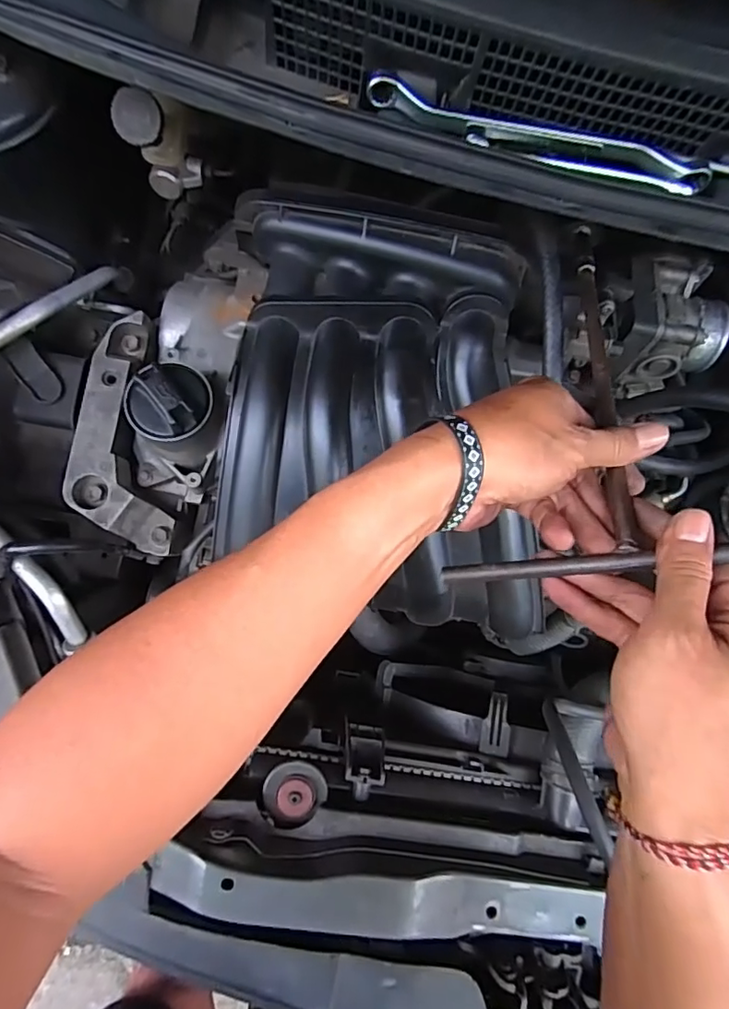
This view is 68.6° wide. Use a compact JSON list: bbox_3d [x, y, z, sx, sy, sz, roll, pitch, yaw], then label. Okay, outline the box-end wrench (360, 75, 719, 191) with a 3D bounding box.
[{"bbox_3d":[0.105,-0.224,0.320,0.206,0.023,0.027,18,81,-3],"label":"box-end wrench"}]

